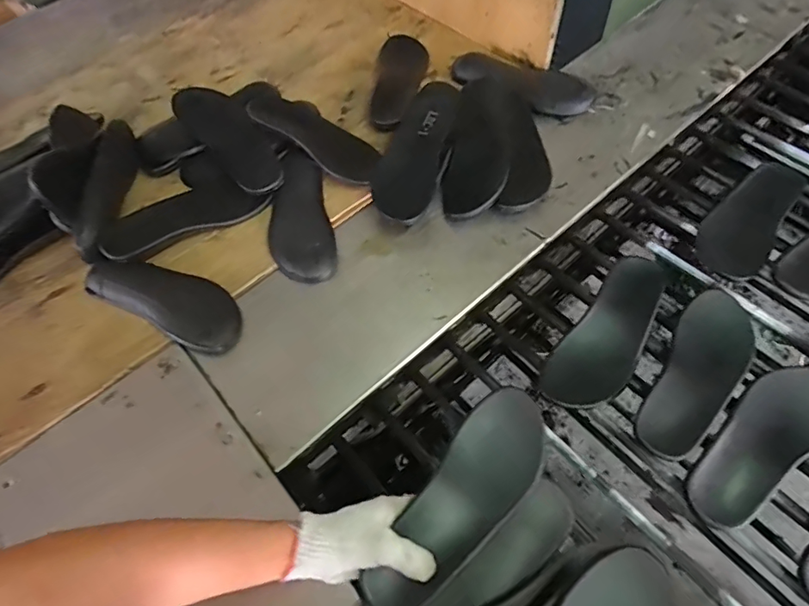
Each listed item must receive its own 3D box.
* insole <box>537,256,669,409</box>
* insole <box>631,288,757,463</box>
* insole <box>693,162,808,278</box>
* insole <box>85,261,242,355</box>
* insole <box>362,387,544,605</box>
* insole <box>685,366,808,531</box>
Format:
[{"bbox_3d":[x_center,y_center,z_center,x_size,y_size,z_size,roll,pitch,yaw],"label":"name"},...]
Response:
[{"bbox_3d":[0.274,0.038,0.666,0.087,0.024,0.242,35,67,21],"label":"insole"},{"bbox_3d":[0.364,0.080,0.618,0.087,0.016,0.250,34,67,21],"label":"insole"},{"bbox_3d":[0.505,-0.127,0.735,0.090,0.038,0.205,37,68,22],"label":"insole"},{"bbox_3d":[-0.330,-0.008,0.709,0.243,0.024,0.090,24,64,17],"label":"insole"},{"bbox_3d":[0.061,0.197,0.503,0.082,0.018,0.245,33,69,21],"label":"insole"},{"bbox_3d":[0.414,0.149,0.573,0.252,0.031,0.088,-31,62,-14],"label":"insole"}]

